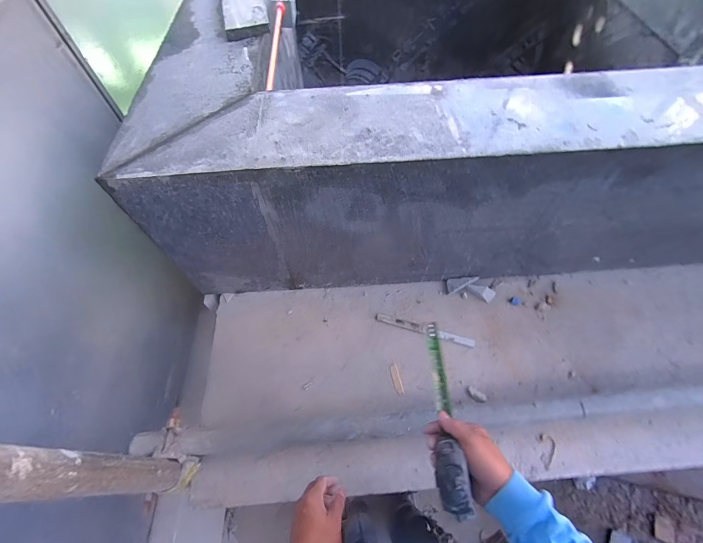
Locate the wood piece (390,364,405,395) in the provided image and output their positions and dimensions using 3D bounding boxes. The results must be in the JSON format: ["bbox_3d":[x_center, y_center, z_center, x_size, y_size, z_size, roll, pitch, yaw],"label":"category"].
[{"bbox_3d":[0.102,0.241,0.711,0.018,0.005,0.064,-12,60,-6],"label":"wood piece"}]

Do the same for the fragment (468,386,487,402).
[{"bbox_3d":[0.271,0.268,0.689,0.042,0.005,0.020,28,64,16],"label":"fragment"}]

